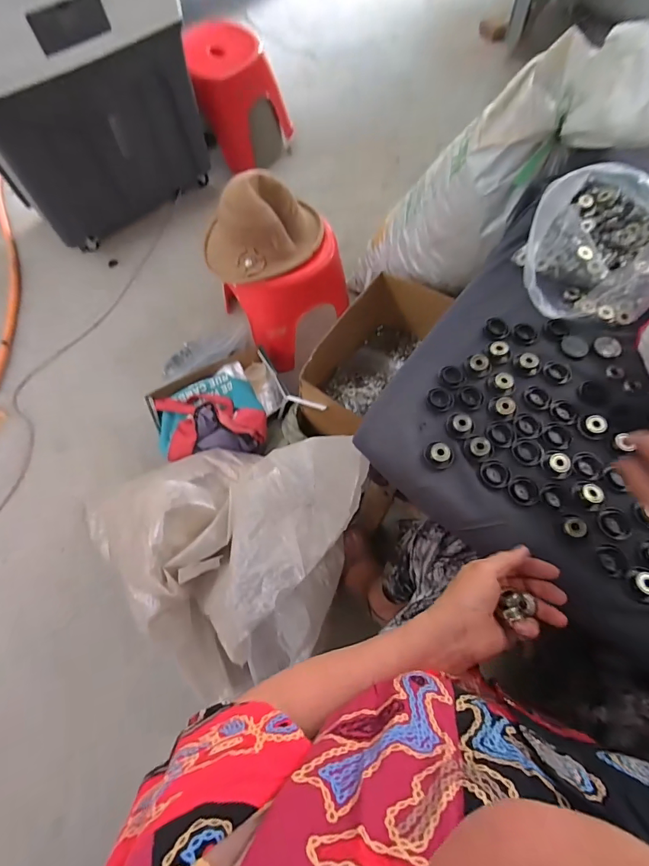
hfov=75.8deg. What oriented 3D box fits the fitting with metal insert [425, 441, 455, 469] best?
[{"bbox_3d":[0.135,0.024,0.483,0.034,0.013,0.032,0,64,-1],"label":"fitting with metal insert"}]

